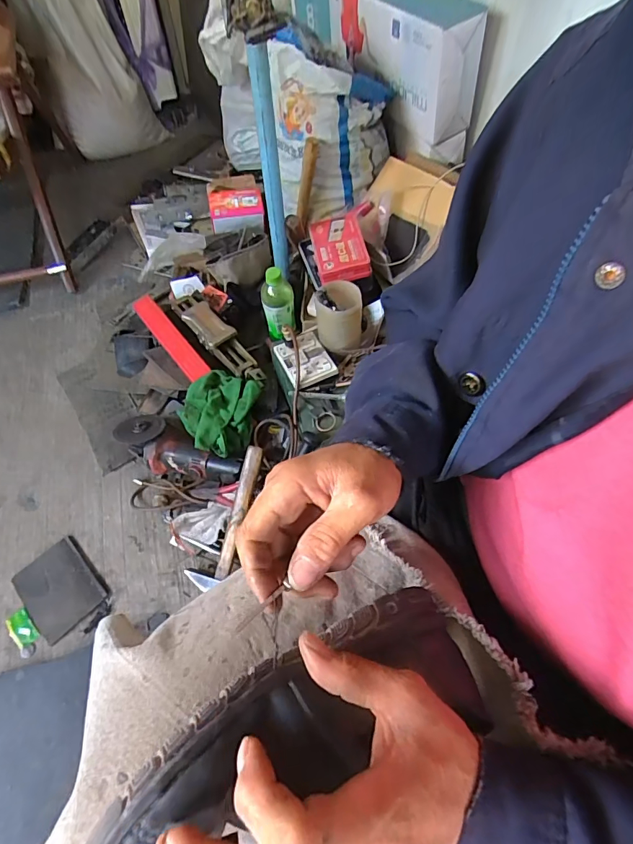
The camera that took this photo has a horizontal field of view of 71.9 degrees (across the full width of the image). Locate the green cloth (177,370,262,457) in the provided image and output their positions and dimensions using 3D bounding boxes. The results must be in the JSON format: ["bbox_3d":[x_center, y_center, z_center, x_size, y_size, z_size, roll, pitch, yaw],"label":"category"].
[{"bbox_3d":[-0.198,-0.020,0.860,0.152,0.063,0.172,10,57,7],"label":"green cloth"}]

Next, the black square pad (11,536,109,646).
[{"bbox_3d":[-0.452,0.287,0.765,0.113,0.009,0.155,-39,64,-23],"label":"black square pad"}]

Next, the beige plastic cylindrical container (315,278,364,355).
[{"bbox_3d":[0.045,-0.203,0.812,0.087,0.104,0.091,2,55,-3],"label":"beige plastic cylindrical container"}]

